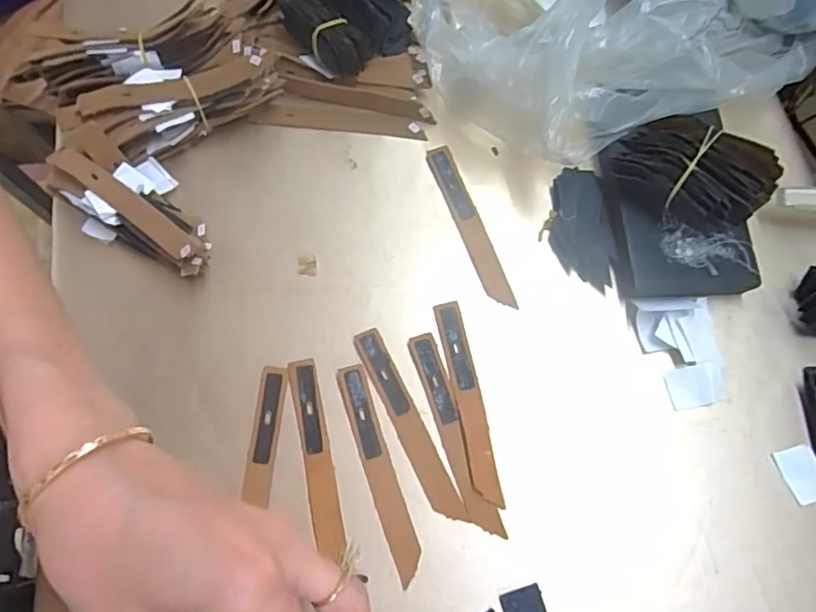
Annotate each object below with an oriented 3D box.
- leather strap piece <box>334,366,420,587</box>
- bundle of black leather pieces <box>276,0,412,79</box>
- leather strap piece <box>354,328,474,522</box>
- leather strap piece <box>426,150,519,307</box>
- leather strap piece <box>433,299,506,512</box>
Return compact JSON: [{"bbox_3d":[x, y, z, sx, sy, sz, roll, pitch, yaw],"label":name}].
[{"bbox_3d":[-0.017,0.095,0.334,0.016,0.004,0.124,-18,72,-6],"label":"leather strap piece"},{"bbox_3d":[-0.049,-0.212,0.417,0.070,0.038,0.082,-42,76,-13],"label":"bundle of black leather pieces"},{"bbox_3d":[0.000,0.071,0.341,0.018,0.004,0.124,-26,73,-8],"label":"leather strap piece"},{"bbox_3d":[0.042,-0.054,0.382,0.018,0.006,0.123,-20,73,-6],"label":"leather strap piece"},{"bbox_3d":[0.037,0.057,0.345,0.016,0.004,0.124,-11,72,-3],"label":"leather strap piece"}]

